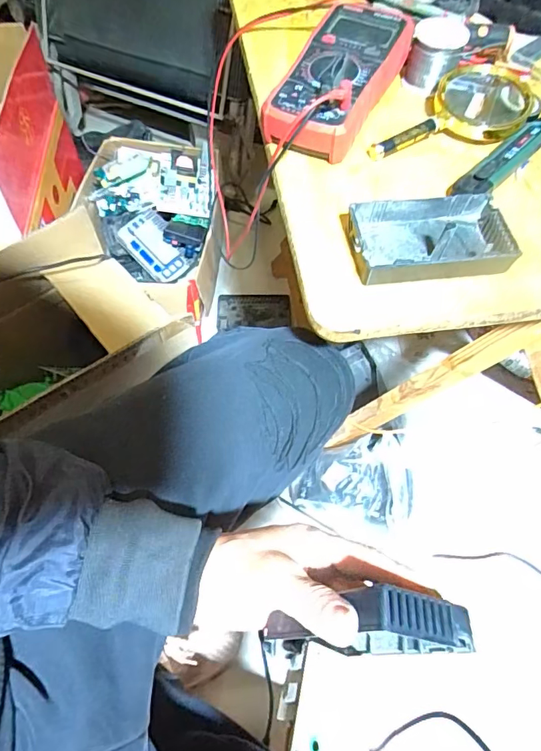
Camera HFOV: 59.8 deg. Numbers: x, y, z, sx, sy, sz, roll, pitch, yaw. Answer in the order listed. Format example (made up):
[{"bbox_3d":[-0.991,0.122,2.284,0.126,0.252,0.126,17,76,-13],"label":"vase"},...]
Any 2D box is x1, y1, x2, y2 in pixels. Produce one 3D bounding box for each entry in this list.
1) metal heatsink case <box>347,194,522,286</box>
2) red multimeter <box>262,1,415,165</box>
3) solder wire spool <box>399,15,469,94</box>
[{"bbox_3d":[0.130,-0.111,0.383,0.126,0.031,0.069,-5,61,-5],"label":"metal heatsink case"},{"bbox_3d":[0.066,-0.291,0.459,0.091,0.047,0.200,24,63,11],"label":"red multimeter"},{"bbox_3d":[0.169,-0.332,0.491,0.052,0.054,0.052,15,61,7],"label":"solder wire spool"}]

